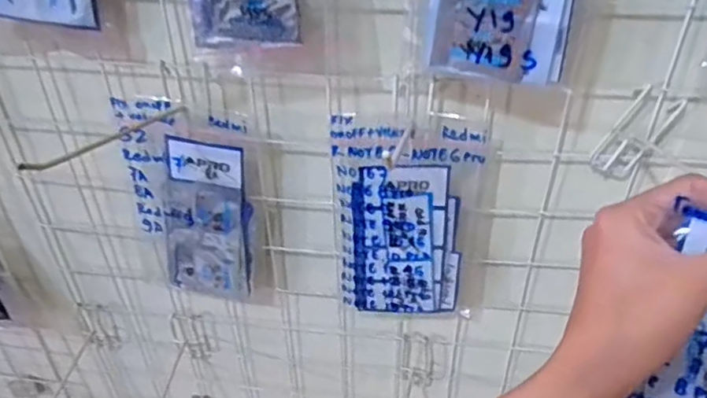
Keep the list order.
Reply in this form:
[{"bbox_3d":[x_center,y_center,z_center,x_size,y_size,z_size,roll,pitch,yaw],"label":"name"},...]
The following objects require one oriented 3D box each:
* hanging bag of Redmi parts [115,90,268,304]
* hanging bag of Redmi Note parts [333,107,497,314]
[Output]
[{"bbox_3d":[-0.134,0.009,0.522,0.113,0.210,0.033,3,35,7],"label":"hanging bag of Redmi parts"},{"bbox_3d":[0.047,0.026,0.506,0.121,0.204,0.037,2,35,5],"label":"hanging bag of Redmi Note parts"}]

